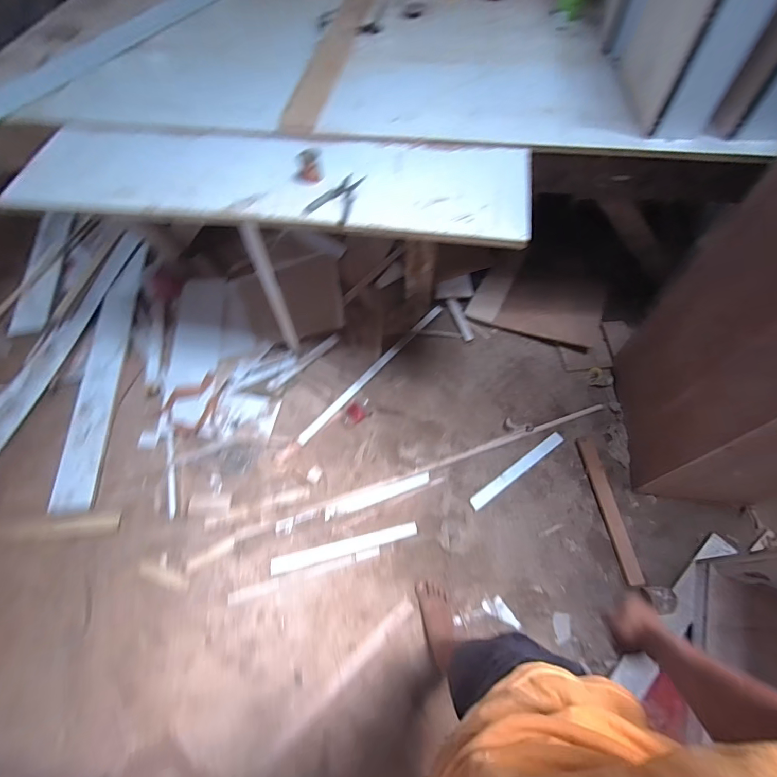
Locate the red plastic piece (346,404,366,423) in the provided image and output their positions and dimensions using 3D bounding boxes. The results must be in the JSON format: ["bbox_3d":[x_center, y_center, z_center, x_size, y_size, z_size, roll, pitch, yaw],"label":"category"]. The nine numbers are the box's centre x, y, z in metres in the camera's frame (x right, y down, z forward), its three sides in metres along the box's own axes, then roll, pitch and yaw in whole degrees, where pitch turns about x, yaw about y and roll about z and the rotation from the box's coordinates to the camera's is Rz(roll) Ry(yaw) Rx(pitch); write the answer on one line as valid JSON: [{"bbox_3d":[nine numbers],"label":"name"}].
[{"bbox_3d":[-0.136,0.099,1.646,0.063,0.011,0.080,-35,64,-17],"label":"red plastic piece"}]

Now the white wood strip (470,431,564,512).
[{"bbox_3d":[0.486,0.304,1.508,0.443,0.021,0.048,-33,64,-15],"label":"white wood strip"}]

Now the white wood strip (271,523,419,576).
[{"bbox_3d":[-0.151,0.550,1.392,0.505,0.020,0.055,-14,60,-6],"label":"white wood strip"}]

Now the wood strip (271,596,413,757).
[{"bbox_3d":[-0.121,0.855,1.206,0.529,0.022,0.043,-41,66,-19],"label":"wood strip"}]

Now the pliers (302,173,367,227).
[{"bbox_3d":[-0.142,-0.506,1.060,0.117,0.015,0.181,13,61,10],"label":"pliers"}]

